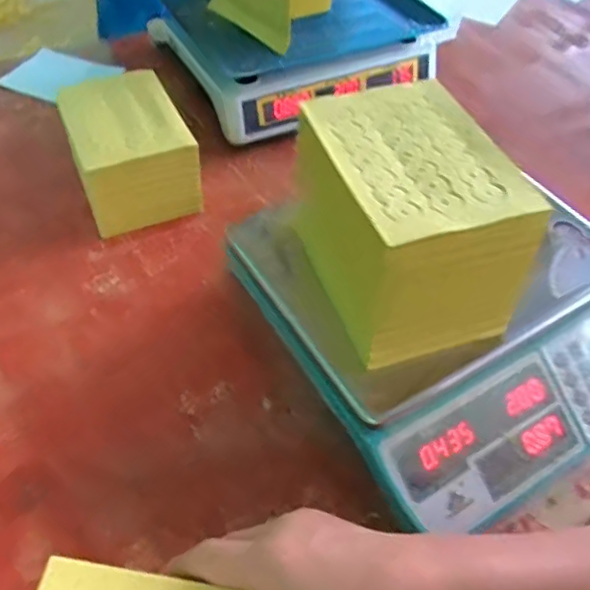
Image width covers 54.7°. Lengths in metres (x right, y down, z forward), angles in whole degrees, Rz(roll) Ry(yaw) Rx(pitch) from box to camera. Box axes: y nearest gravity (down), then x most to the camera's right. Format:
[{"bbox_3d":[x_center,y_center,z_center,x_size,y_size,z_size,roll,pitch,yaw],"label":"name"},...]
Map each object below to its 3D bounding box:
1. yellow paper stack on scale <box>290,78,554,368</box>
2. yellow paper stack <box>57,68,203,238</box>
[{"bbox_3d":[0.083,-0.059,0.435,0.128,0.116,0.171,-15,54,-14],"label":"yellow paper stack on scale"},{"bbox_3d":[-0.185,-0.159,0.644,0.119,0.103,0.159,-18,55,-17],"label":"yellow paper stack"}]

